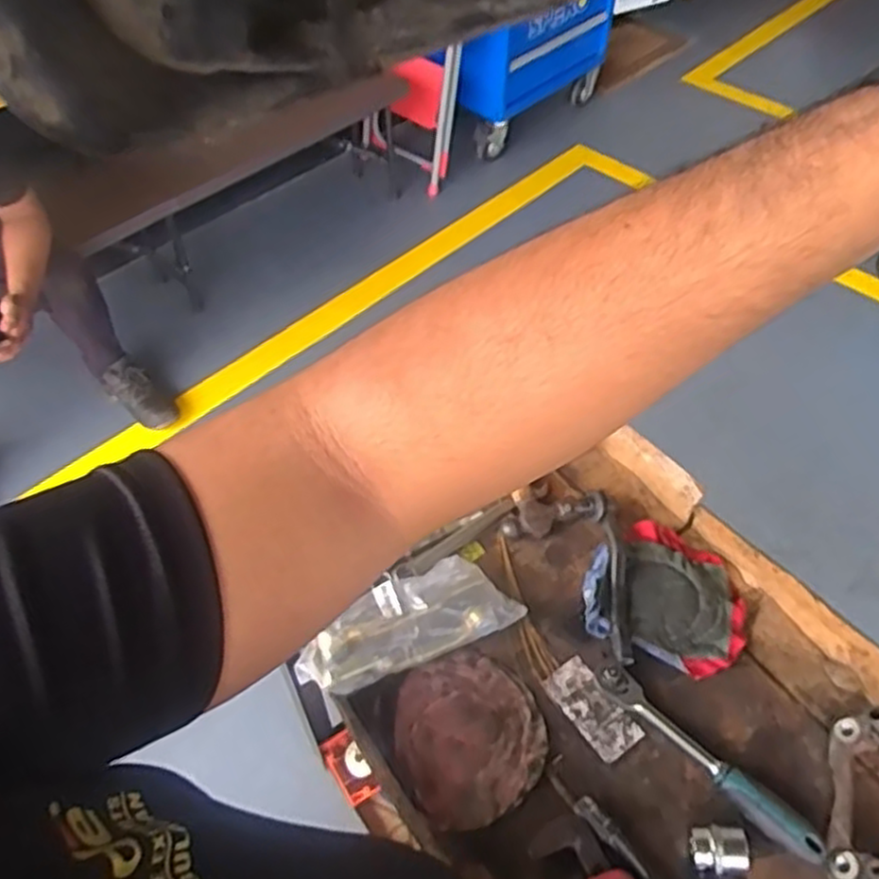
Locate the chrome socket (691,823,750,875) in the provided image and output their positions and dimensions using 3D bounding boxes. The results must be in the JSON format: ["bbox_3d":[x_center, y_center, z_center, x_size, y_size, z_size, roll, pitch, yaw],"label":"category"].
[{"bbox_3d":[0.240,0.358,0.646,0.047,0.031,0.036,0,51,0],"label":"chrome socket"}]

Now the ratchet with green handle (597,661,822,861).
[{"bbox_3d":[0.247,0.298,0.693,0.031,0.028,0.227,-38,61,-26],"label":"ratchet with green handle"}]

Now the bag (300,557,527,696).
[{"bbox_3d":[-0.033,0.190,0.756,0.228,0.051,0.085,-22,55,-17],"label":"bag"}]

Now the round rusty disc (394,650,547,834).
[{"bbox_3d":[0.029,0.282,0.714,0.141,0.018,0.149,0,51,0],"label":"round rusty disc"}]

